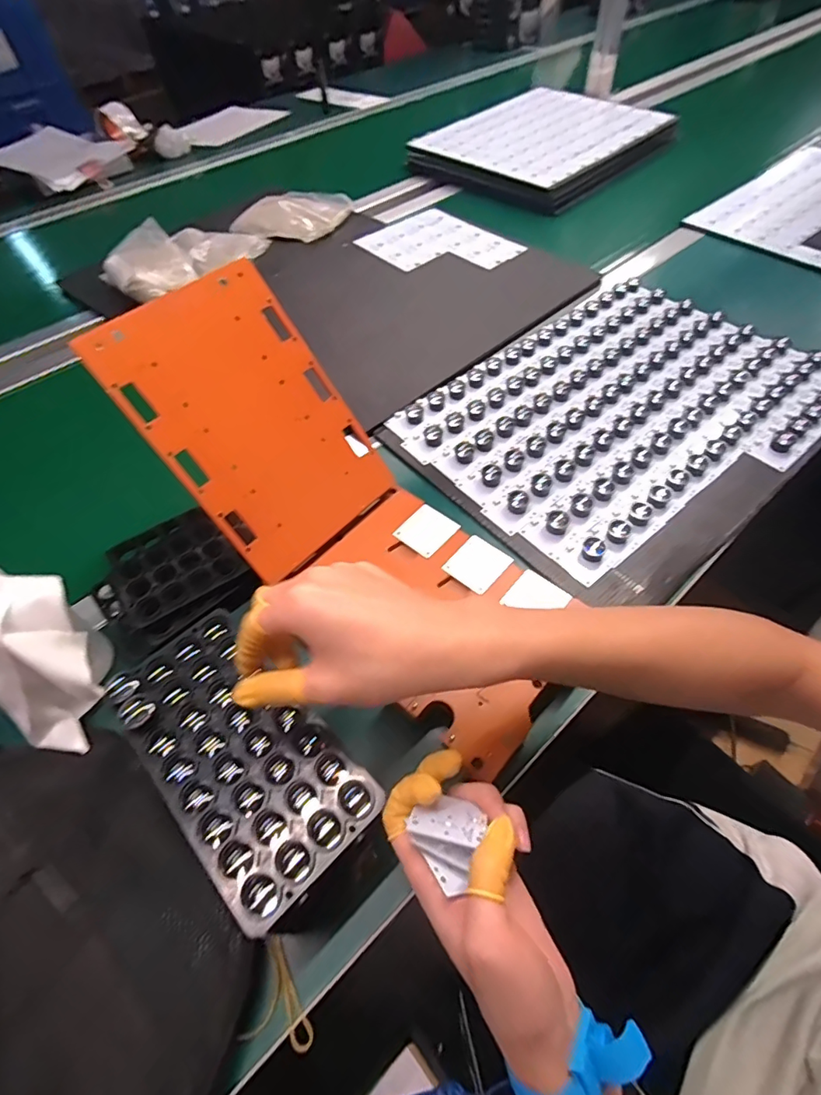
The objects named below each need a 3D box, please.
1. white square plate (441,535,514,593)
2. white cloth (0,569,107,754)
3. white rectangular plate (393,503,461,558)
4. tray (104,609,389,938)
[{"bbox_3d":[0.060,0.014,0.457,0.046,0.004,0.047,35,63,24],"label":"white square plate"},{"bbox_3d":[-0.281,0.078,0.381,0.101,0.090,0.100,17,57,14],"label":"white cloth"},{"bbox_3d":[0.015,-0.017,0.481,0.044,0.004,0.047,37,64,25],"label":"white rectangular plate"},{"bbox_3d":[-0.115,0.130,0.338,0.098,0.023,0.192,-38,61,-22],"label":"tray"}]

